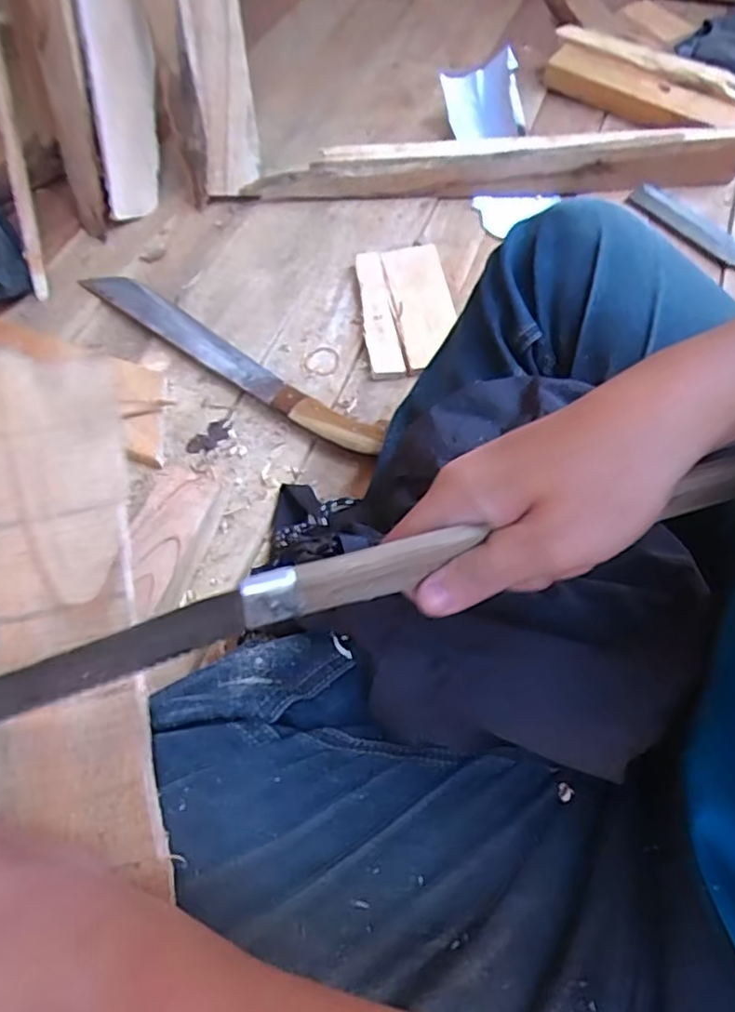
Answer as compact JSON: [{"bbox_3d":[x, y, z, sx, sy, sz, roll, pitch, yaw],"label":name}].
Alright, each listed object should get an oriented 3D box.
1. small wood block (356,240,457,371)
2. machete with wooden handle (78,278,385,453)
[{"bbox_3d":[0.043,-0.219,0.688,0.099,0.022,0.185,-6,59,-2],"label":"small wood block"},{"bbox_3d":[-0.151,-0.161,0.660,0.408,0.027,0.047,34,66,20],"label":"machete with wooden handle"}]

